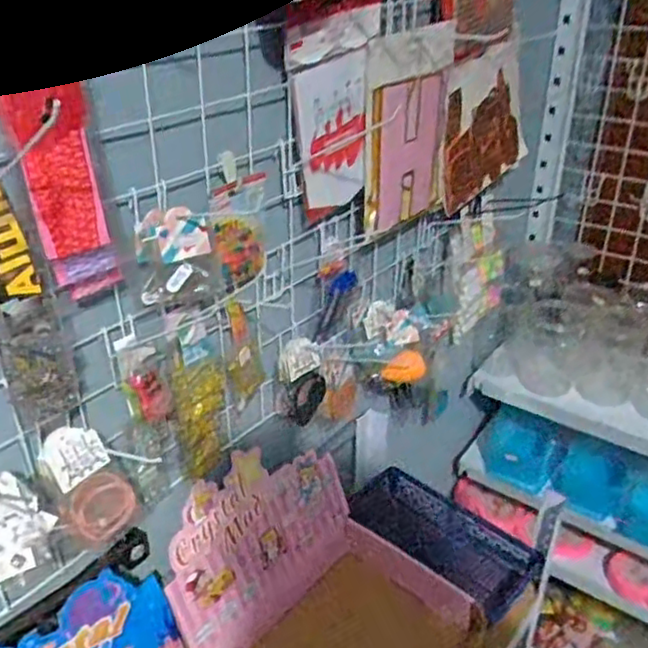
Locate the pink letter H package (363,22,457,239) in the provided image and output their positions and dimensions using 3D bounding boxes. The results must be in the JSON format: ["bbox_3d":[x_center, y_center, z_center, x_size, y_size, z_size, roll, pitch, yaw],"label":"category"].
[{"bbox_3d":[0.104,-0.224,0.782,0.016,0.221,0.166,25,39,36],"label":"pink letter H package"}]

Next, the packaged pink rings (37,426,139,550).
[{"bbox_3d":[-0.202,0.140,0.583,0.010,0.110,0.066,-6,13,42],"label":"packaged pink rings"}]

